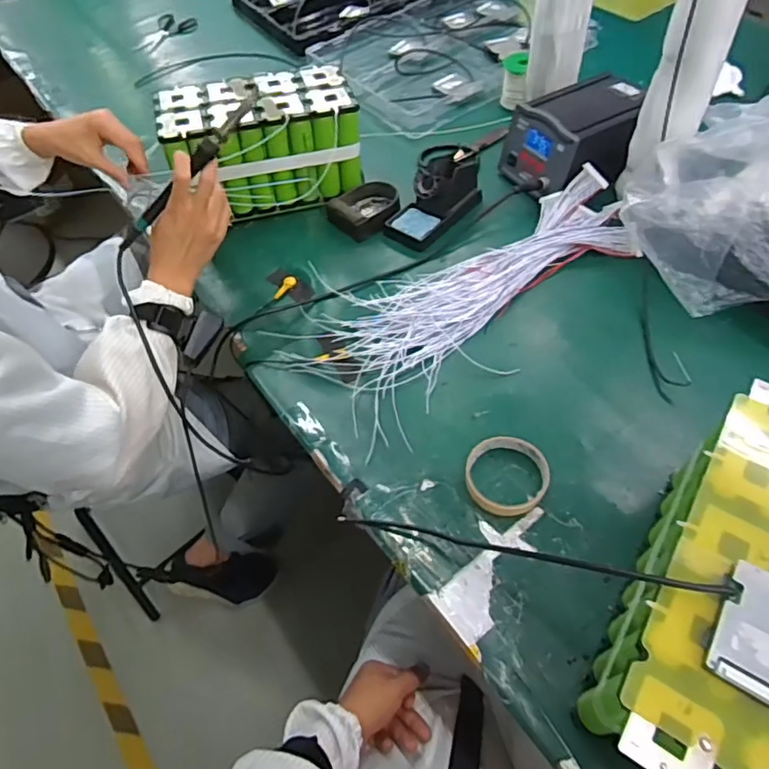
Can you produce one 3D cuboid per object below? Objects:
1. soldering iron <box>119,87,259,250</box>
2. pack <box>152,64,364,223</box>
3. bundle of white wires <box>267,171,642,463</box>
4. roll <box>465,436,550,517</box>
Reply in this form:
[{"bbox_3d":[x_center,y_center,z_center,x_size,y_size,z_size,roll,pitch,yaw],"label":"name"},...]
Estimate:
[{"bbox_3d":[-0.229,-0.248,0.665,0.241,0.017,0.018,-43,59,10],"label":"soldering iron"},{"bbox_3d":[-0.178,-0.364,0.856,0.269,0.144,0.139,-13,56,-4],"label":"pack"},{"bbox_3d":[0.112,-0.134,0.738,0.495,0.048,0.213,-36,61,-18],"label":"bundle of white wires"},{"bbox_3d":[0.128,0.093,0.594,0.085,0.015,0.082,-4,56,2],"label":"roll"}]

